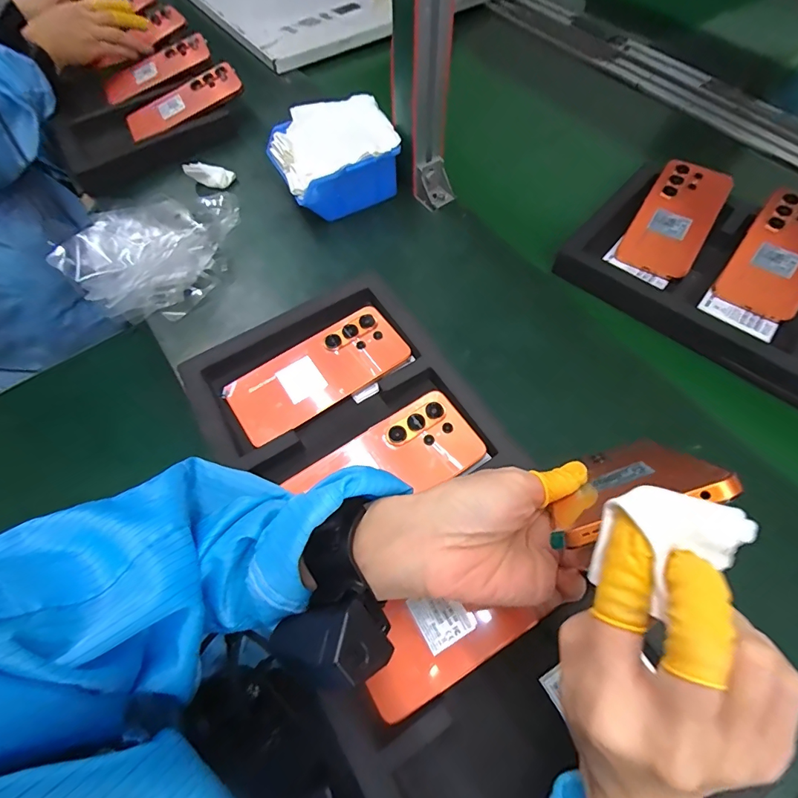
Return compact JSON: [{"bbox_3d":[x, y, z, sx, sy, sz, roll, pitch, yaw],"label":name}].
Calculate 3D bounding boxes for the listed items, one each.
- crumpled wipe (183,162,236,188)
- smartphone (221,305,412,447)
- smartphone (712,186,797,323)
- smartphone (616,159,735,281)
[{"bbox_3d":[-0.257,-0.303,0.585,0.062,0.024,0.019,5,63,-15],"label":"crumpled wipe"},{"bbox_3d":[-0.078,-0.027,0.418,0.171,0.008,0.079,-33,69,-15],"label":"smartphone"},{"bbox_3d":[0.417,-0.161,0.468,0.078,0.007,0.166,35,80,20],"label":"smartphone"},{"bbox_3d":[0.324,-0.214,0.504,0.078,0.009,0.167,31,77,15],"label":"smartphone"}]

